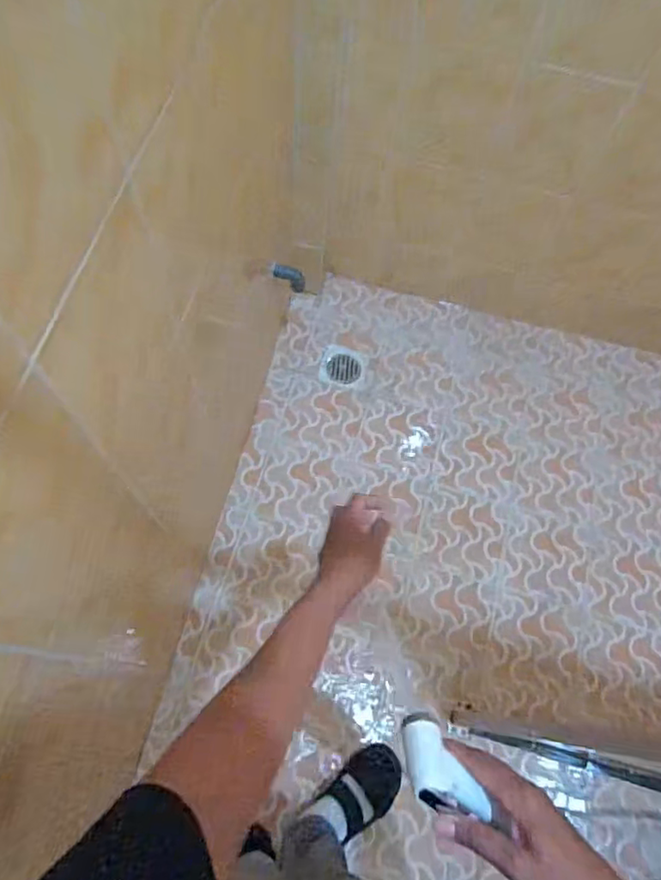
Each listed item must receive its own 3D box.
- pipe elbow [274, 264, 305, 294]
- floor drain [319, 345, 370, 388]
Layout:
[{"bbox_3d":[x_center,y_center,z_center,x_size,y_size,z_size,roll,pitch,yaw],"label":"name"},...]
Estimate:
[{"bbox_3d":[-0.087,-0.348,1.252,0.069,0.047,0.030,22,67,5],"label":"pipe elbow"},{"bbox_3d":[0.036,-0.194,1.533,0.118,0.013,0.111,13,66,1],"label":"floor drain"}]

